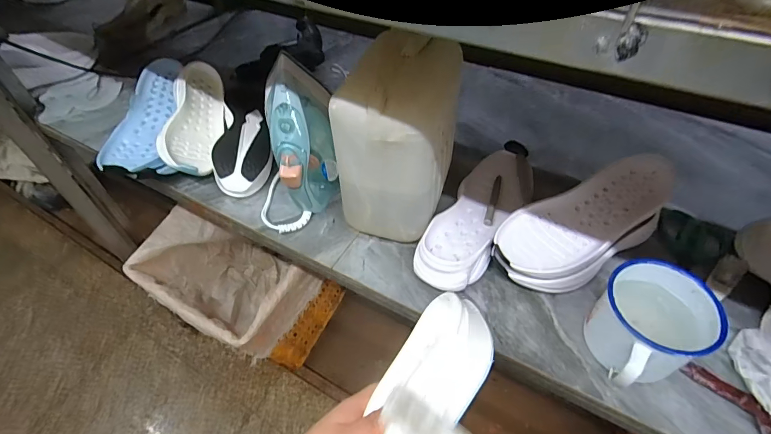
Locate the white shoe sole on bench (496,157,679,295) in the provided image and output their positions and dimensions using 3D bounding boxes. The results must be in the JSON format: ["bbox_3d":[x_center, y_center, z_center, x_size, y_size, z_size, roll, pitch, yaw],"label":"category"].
[{"bbox_3d":[0.274,0.008,0.525,0.277,0.070,0.110,-20,51,-15],"label":"white shoe sole on bench"}]

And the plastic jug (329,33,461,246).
[{"bbox_3d":[0.023,-0.107,0.527,0.119,0.226,0.176,14,51,14],"label":"plastic jug"}]

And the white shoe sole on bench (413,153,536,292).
[{"bbox_3d":[0.141,-0.007,0.587,0.101,0.040,0.291,27,55,24],"label":"white shoe sole on bench"}]

